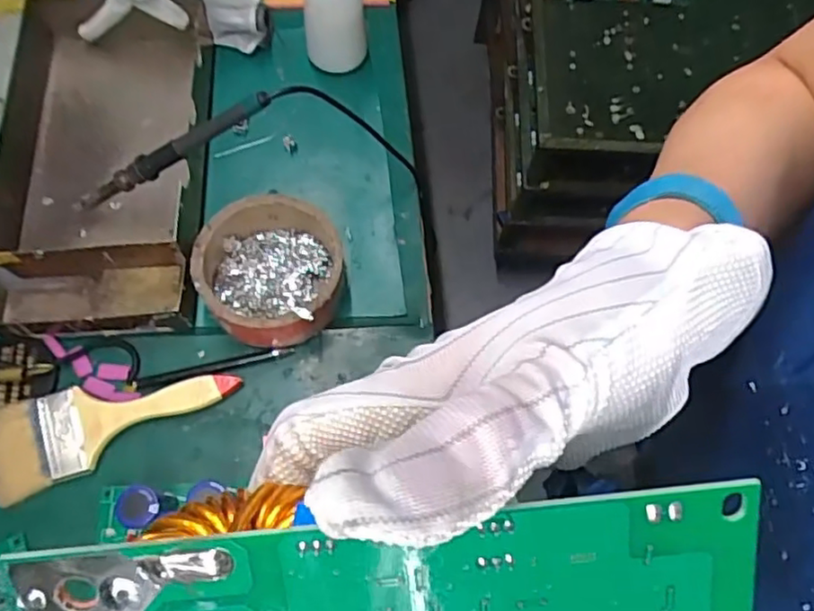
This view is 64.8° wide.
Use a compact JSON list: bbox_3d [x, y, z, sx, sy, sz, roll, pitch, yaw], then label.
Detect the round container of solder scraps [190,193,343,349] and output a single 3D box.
[{"bbox_3d":[-0.117,-0.028,0.555,0.118,0.056,0.118,1,68,-2],"label":"round container of solder scraps"}]

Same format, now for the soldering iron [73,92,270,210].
[{"bbox_3d":[-0.200,-0.127,0.539,0.205,0.020,0.020,-24,69,16],"label":"soldering iron"}]

